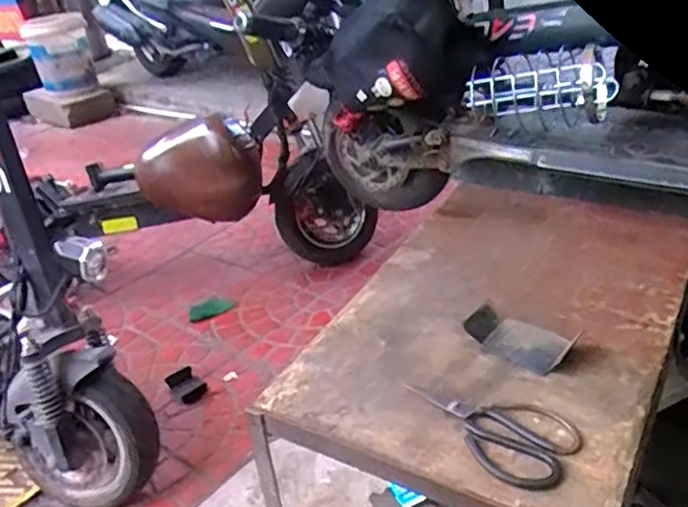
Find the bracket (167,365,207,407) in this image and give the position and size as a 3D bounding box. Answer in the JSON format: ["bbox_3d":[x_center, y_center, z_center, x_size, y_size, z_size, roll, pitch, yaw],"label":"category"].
[{"bbox_3d":[-0.297,0.252,1.248,0.057,0.016,0.097,-27,39,-31],"label":"bracket"}]

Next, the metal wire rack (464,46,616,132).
[{"bbox_3d":[0.273,-0.225,0.921,0.189,0.088,0.070,11,36,22],"label":"metal wire rack"}]

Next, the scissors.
[{"bbox_3d":[0.142,0.151,0.604,0.092,0.017,0.161,-23,37,-26],"label":"scissors"}]

